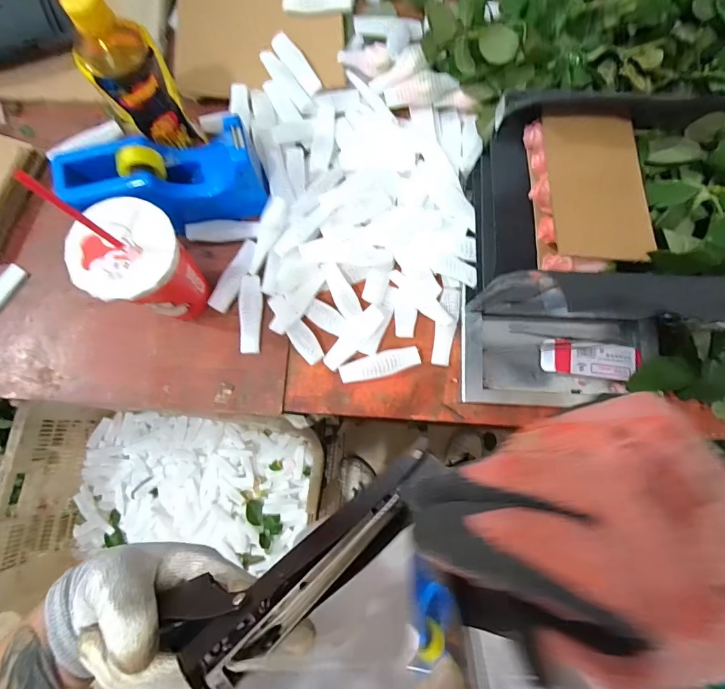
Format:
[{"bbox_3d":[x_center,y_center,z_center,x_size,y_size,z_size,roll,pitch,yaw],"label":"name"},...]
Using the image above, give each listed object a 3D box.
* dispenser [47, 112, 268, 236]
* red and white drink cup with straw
[{"bbox_3d":[-0.205,-0.182,0.439,0.191,0.073,0.091,0,79,-1],"label":"dispenser"},{"bbox_3d":[-0.202,-0.077,0.375,0.085,0.191,0.085,0,79,-1],"label":"red and white drink cup with straw"}]

